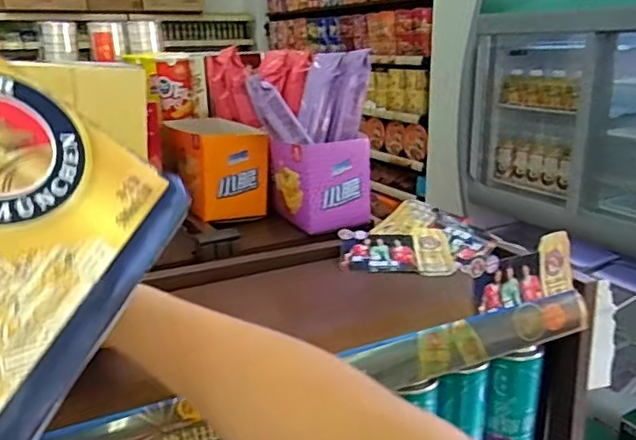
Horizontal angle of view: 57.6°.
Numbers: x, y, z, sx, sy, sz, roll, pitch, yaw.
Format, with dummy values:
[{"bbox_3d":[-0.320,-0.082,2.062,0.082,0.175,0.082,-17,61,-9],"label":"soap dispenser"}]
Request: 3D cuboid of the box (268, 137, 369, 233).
[{"bbox_3d":[0.002,-0.053,0.774,0.105,0.107,0.103,-10,20,-26],"label":"box"}]

